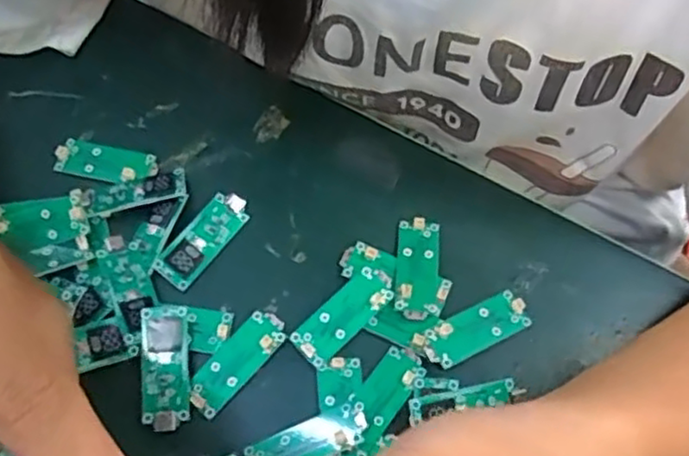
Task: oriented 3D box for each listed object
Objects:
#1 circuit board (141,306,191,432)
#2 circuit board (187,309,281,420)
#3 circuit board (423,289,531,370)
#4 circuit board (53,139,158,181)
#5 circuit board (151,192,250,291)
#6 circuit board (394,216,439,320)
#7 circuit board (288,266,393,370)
[{"bbox_3d":[-0.076,0.059,0.292,0.019,0.004,0.051,0,72,-19],"label":"circuit board"},{"bbox_3d":[-0.047,0.058,0.299,0.019,0.005,0.050,35,68,16],"label":"circuit board"},{"bbox_3d":[0.059,0.044,0.305,0.051,0.005,0.019,-26,67,-13],"label":"circuit board"},{"bbox_3d":[-0.120,-0.034,0.342,0.051,0.006,0.018,12,64,5],"label":"circuit board"},{"bbox_3d":[-0.066,0.005,0.324,0.019,0.004,0.051,41,68,-4],"label":"circuit board"},{"bbox_3d":[0.034,0.018,0.318,0.020,0.005,0.050,3,63,1],"label":"circuit board"},{"bbox_3d":[0.000,0.039,0.307,0.019,0.006,0.050,41,70,18],"label":"circuit board"}]

